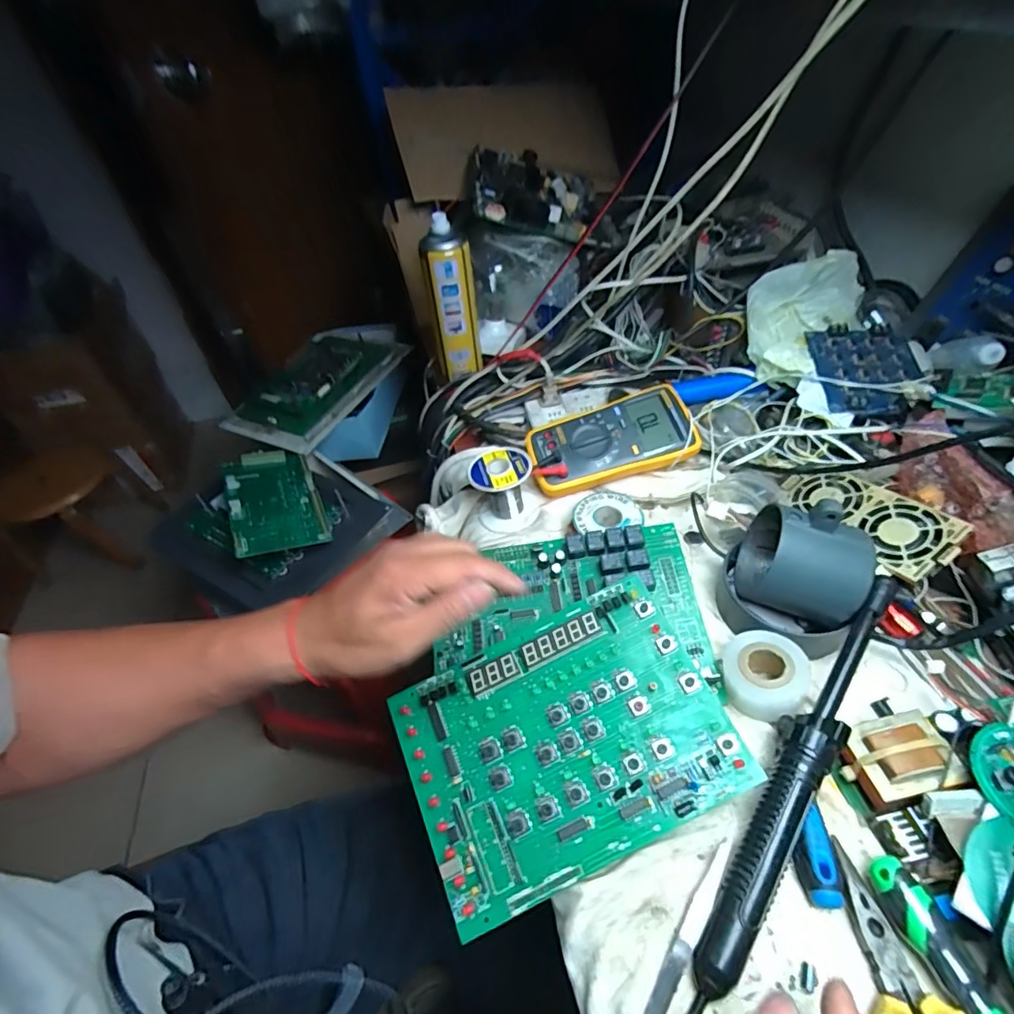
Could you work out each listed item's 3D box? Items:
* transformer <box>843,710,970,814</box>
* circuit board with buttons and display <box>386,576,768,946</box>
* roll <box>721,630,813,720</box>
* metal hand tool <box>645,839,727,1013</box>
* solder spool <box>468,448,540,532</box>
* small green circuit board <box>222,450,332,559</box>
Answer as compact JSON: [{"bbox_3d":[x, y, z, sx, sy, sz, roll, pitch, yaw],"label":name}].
[{"bbox_3d":[0.258,0.166,0.344,0.062,0.020,0.048,-25,51,7],"label":"transformer"},{"bbox_3d":[0.037,0.163,0.367,0.215,0.010,0.157,-26,61,-3],"label":"circuit board with buttons and display"},{"bbox_3d":[0.196,0.126,0.394,0.059,0.017,0.064,-13,60,24],"label":"roll"},{"bbox_3d":[0.107,0.259,0.309,0.011,0.008,0.118,25,55,27],"label":"metal hand tool"},{"bbox_3d":[-0.002,-0.020,0.539,0.059,0.064,0.057,-4,47,4],"label":"solder spool"},{"bbox_3d":[-0.335,-0.012,0.746,0.118,0.012,0.203,-10,49,-27],"label":"small green circuit board"}]

